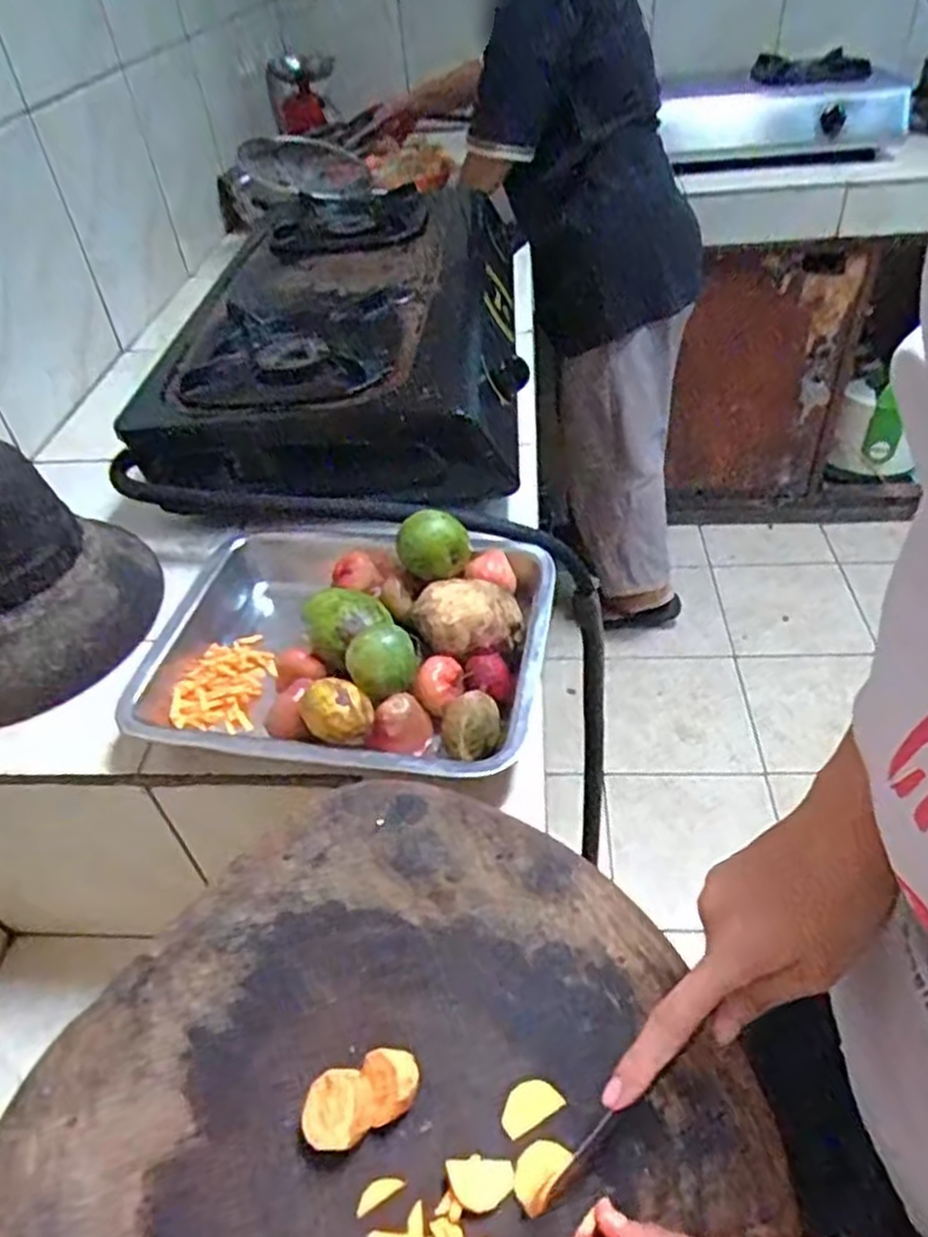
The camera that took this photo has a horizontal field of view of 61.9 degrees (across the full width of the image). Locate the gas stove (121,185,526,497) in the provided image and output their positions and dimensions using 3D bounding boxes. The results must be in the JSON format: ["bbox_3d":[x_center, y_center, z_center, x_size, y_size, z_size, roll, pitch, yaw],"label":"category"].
[{"bbox_3d":[-0.122,-0.373,0.976,0.365,0.131,0.726,-1,43,5],"label":"gas stove"}]

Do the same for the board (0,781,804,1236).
[{"bbox_3d":[-0.050,0.243,0.333,0.314,0.027,0.362,21,49,26],"label":"board"}]

